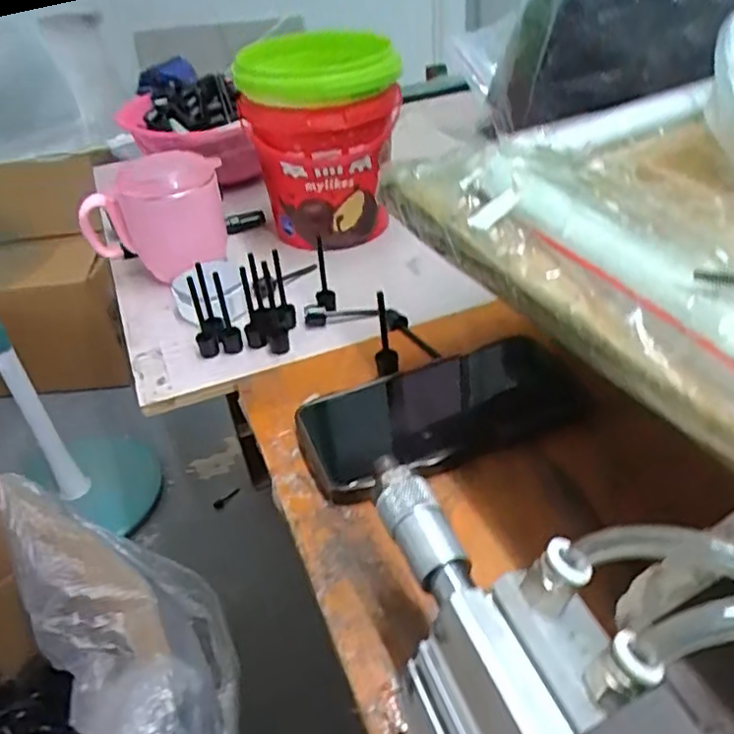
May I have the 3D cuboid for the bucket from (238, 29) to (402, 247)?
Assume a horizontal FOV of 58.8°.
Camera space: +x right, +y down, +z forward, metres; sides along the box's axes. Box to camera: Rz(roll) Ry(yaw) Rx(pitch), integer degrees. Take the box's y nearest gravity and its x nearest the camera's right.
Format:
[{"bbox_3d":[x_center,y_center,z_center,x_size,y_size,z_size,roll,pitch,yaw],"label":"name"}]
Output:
[{"bbox_3d":[-0.038,-0.192,0.563,0.125,0.166,0.112,-15,39,-13],"label":"bucket"}]

